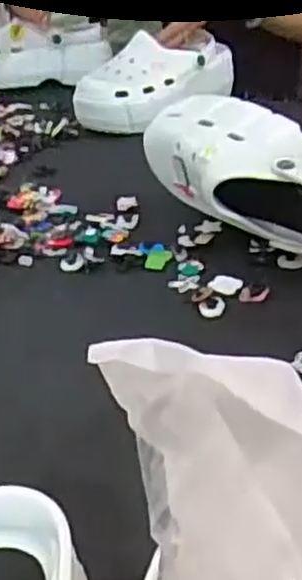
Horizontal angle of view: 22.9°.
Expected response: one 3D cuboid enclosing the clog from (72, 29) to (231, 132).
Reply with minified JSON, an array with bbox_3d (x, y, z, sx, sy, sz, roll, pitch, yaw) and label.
[{"bbox_3d":[0.009,-0.292,1.048,0.109,0.101,0.211,24,42,39],"label":"clog"}]

